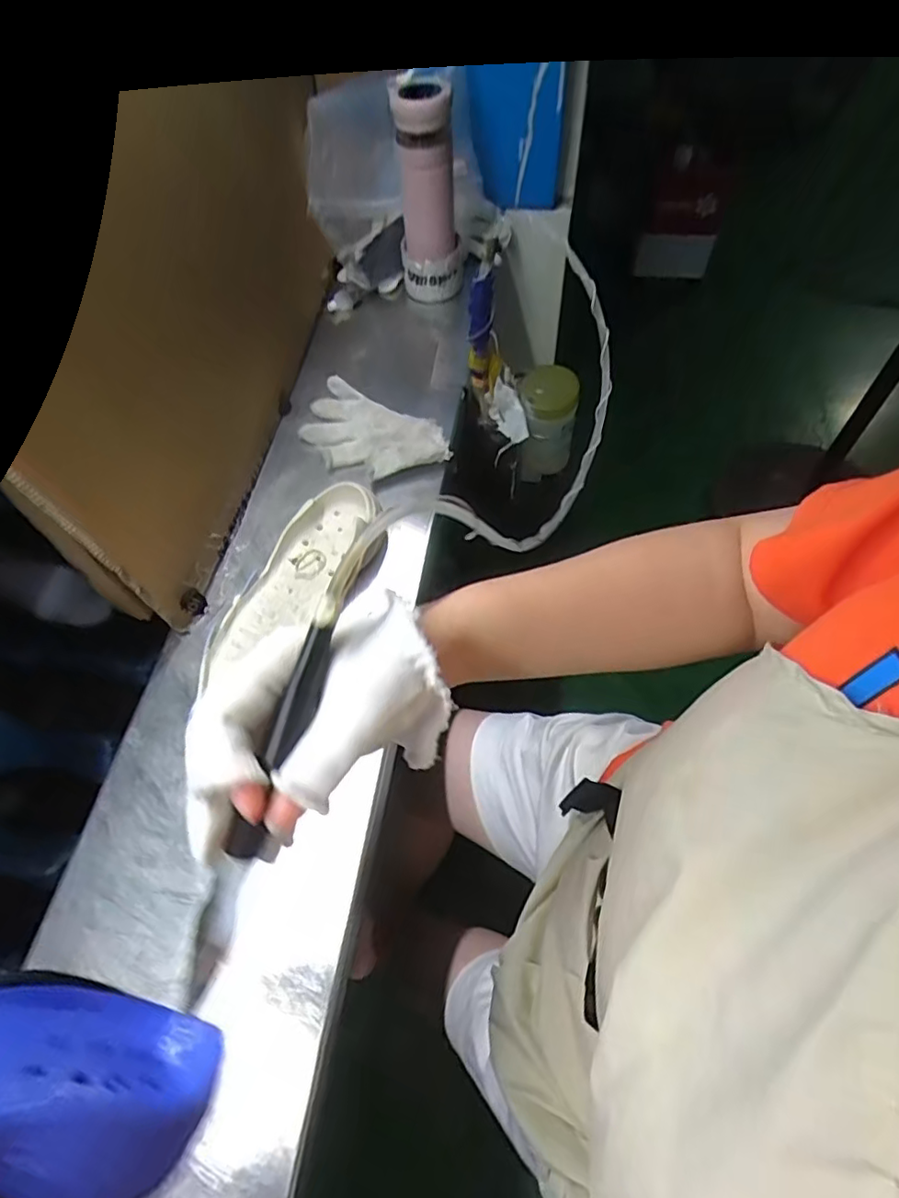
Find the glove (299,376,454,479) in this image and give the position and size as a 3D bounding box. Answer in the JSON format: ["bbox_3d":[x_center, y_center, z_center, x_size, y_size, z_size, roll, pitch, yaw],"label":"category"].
[{"bbox_3d":[-0.089,-0.185,0.682,0.176,0.029,0.095,30,67,19],"label":"glove"}]

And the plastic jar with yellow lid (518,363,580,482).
[{"bbox_3d":[0.135,-0.241,0.830,0.073,0.145,0.073,-2,61,3],"label":"plastic jar with yellow lid"}]

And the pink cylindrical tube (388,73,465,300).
[{"bbox_3d":[-0.025,-0.485,0.732,0.080,0.218,0.078,-6,61,1],"label":"pink cylindrical tube"}]

